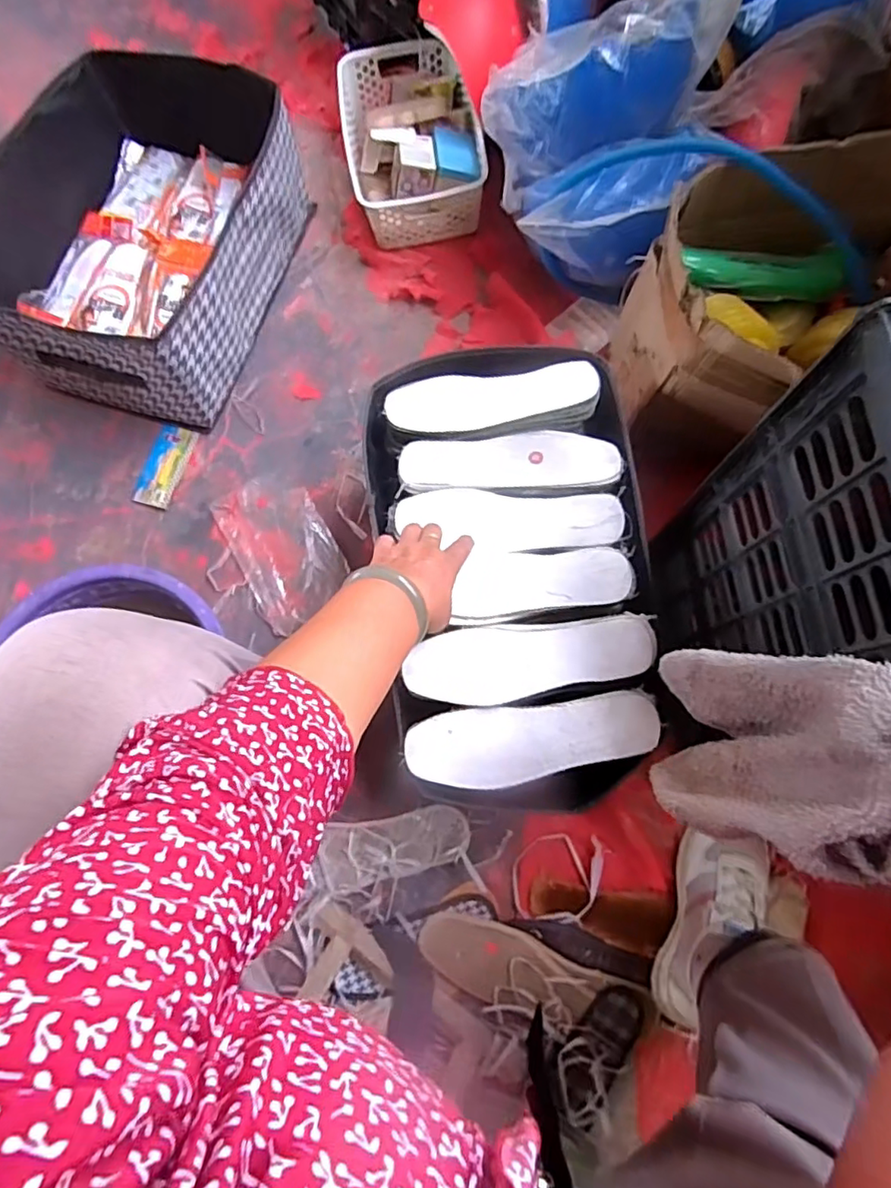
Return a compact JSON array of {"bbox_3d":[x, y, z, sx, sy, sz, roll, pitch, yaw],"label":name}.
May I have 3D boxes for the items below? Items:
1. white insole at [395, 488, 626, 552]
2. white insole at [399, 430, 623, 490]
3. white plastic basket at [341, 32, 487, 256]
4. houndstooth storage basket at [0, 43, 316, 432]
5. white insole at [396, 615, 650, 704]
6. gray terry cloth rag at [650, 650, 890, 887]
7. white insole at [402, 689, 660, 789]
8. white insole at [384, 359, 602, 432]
[{"bbox_3d":[0.067,-0.079,0.630,0.231,0.018,0.063,4,76,1],"label":"white insole"},{"bbox_3d":[0.069,-0.149,0.641,0.228,0.014,0.070,0,76,1],"label":"white insole"},{"bbox_3d":[-0.053,-0.701,0.918,0.198,0.091,0.309,-10,76,-1],"label":"white plastic basket"},{"bbox_3d":[-0.405,-0.502,0.835,0.329,0.183,0.465,16,77,5],"label":"houndstooth storage basket"},{"bbox_3d":[0.082,0.065,0.568,0.228,0.020,0.070,-4,76,0],"label":"white insole"},{"bbox_3d":[0.166,0.074,0.289,0.059,0.205,0.101,26,77,-5],"label":"gray terry cloth rag"},{"bbox_3d":[0.081,0.138,0.554,0.228,0.021,0.071,-7,76,0],"label":"white insole"},{"bbox_3d":[0.053,-0.219,0.664,0.230,0.012,0.066,-5,76,0],"label":"white insole"}]

